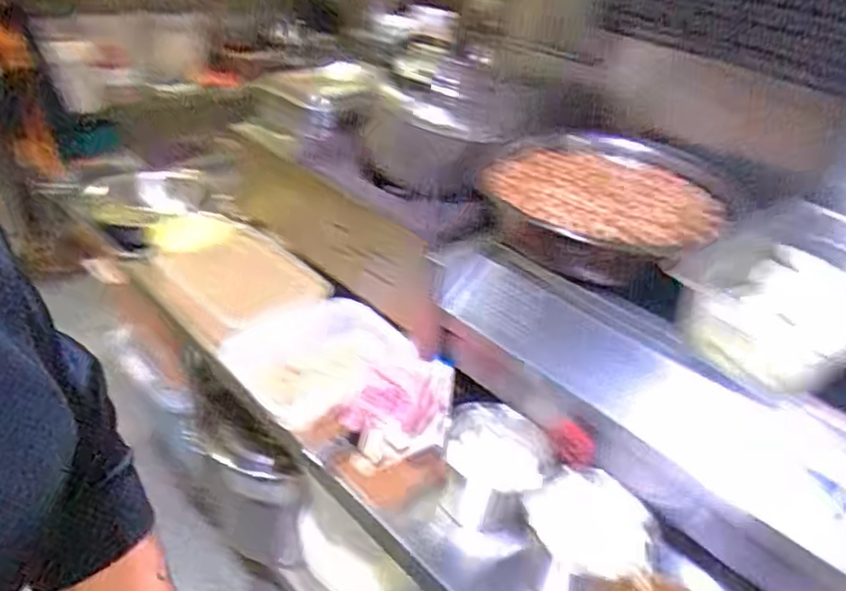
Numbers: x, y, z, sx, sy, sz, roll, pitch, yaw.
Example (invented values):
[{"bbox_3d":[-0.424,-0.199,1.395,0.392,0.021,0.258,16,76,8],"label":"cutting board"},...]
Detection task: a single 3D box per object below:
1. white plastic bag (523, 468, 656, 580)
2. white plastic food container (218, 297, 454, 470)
[{"bbox_3d":[0.189,0.259,0.732,0.134,0.057,0.113,18,36,20],"label":"white plastic bag"},{"bbox_3d":[-0.122,0.111,0.979,0.384,0.089,0.220,26,40,29],"label":"white plastic food container"}]

